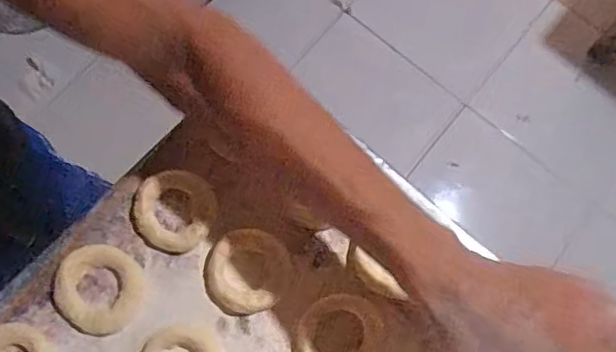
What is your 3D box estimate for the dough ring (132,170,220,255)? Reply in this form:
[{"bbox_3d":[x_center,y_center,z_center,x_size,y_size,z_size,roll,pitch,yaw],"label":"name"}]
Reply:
[{"bbox_3d":[-0.102,0.027,0.431,0.060,0.014,0.060,0,77,-1],"label":"dough ring"}]

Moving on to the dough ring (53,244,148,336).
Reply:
[{"bbox_3d":[-0.155,0.084,0.419,0.066,0.012,0.061,0,77,-1],"label":"dough ring"}]

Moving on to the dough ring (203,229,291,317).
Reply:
[{"bbox_3d":[-0.046,0.072,0.423,0.061,0.010,0.063,0,77,-1],"label":"dough ring"}]

